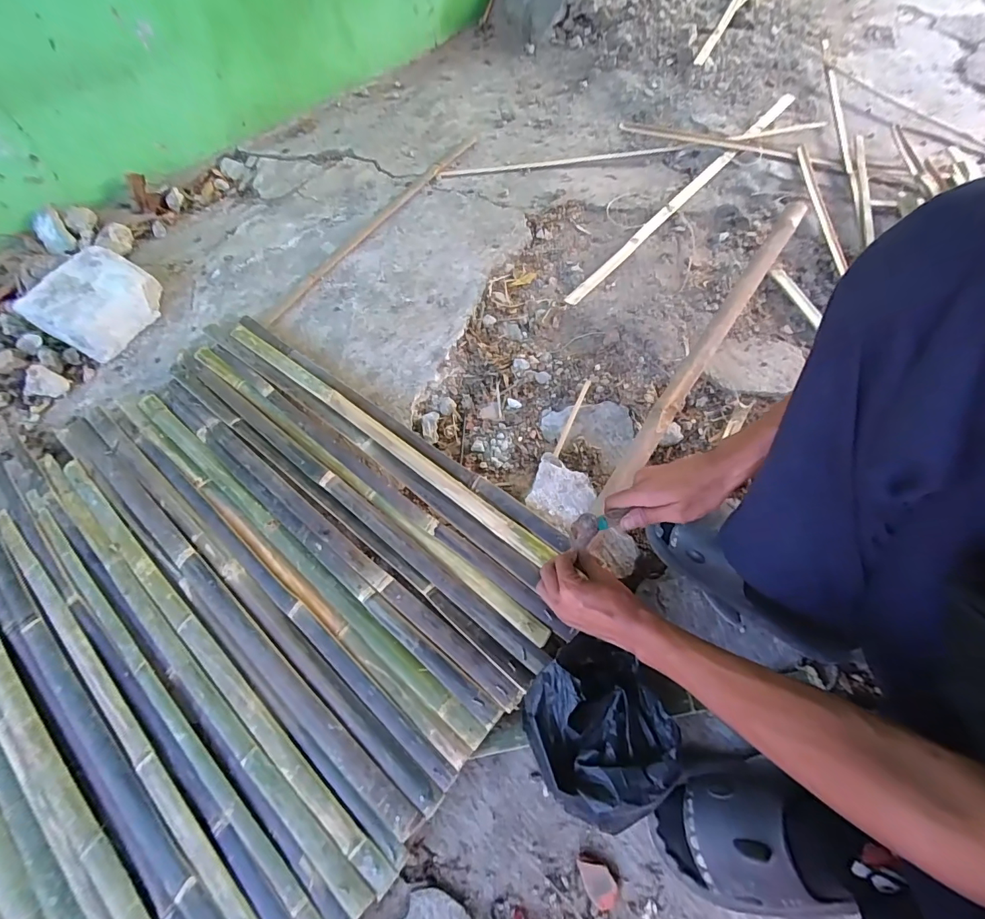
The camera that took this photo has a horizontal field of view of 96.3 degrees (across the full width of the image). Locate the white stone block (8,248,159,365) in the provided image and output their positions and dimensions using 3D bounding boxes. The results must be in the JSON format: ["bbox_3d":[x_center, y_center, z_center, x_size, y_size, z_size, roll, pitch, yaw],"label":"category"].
[{"bbox_3d":[-0.886,-0.361,0.986,0.199,0.085,0.229,23,67,15],"label":"white stone block"}]

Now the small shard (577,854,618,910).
[{"bbox_3d":[0.122,0.485,0.508,0.033,0.009,0.052,-27,64,-10],"label":"small shard"}]

